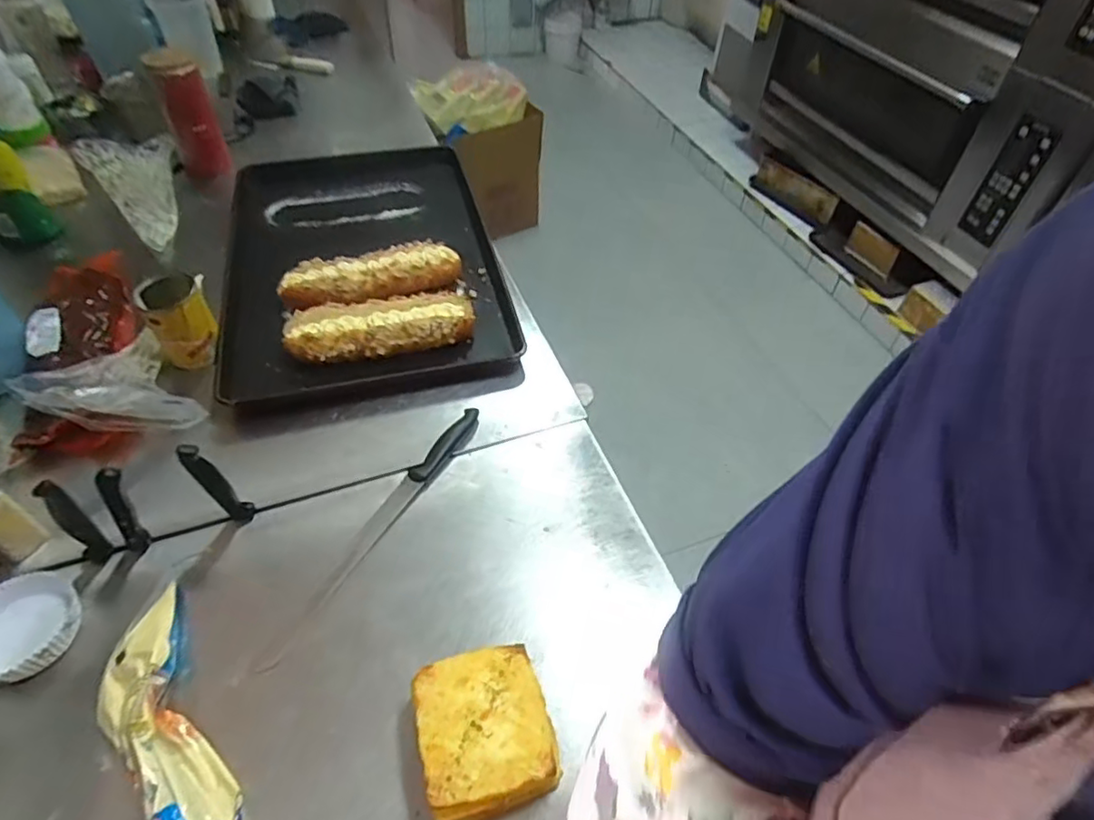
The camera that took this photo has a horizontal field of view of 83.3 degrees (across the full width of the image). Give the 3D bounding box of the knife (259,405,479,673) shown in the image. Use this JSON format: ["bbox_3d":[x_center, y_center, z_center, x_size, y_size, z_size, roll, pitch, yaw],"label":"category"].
[{"bbox_3d":[-0.198,0.136,0.748,0.035,0.026,0.394,20,51,16],"label":"knife"}]

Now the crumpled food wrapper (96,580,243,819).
[{"bbox_3d":[-0.329,0.316,0.547,0.076,0.033,0.331,-28,55,-24],"label":"crumpled food wrapper"}]

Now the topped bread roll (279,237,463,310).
[{"bbox_3d":[-0.281,-0.214,0.994,0.285,0.064,0.081,-16,51,-15],"label":"topped bread roll"}]

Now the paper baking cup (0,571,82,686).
[{"bbox_3d":[-0.542,0.223,0.631,0.123,0.029,0.116,1,49,-1],"label":"paper baking cup"}]

